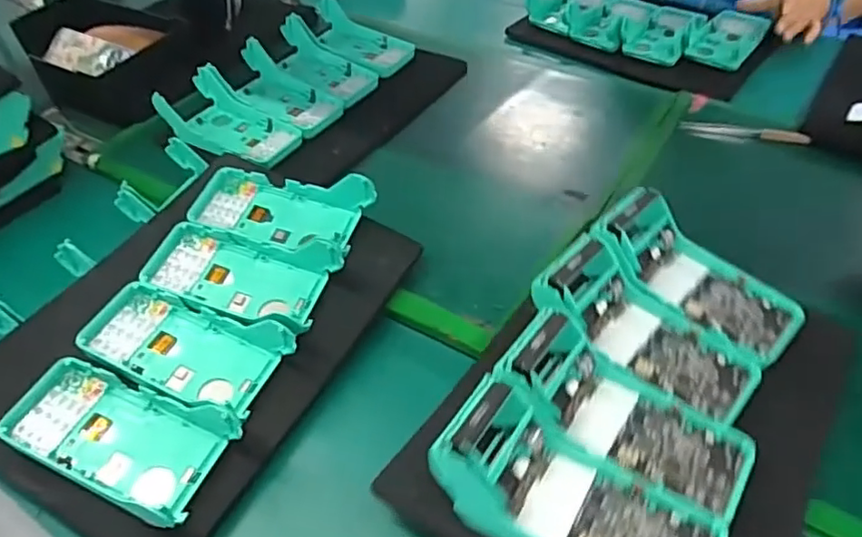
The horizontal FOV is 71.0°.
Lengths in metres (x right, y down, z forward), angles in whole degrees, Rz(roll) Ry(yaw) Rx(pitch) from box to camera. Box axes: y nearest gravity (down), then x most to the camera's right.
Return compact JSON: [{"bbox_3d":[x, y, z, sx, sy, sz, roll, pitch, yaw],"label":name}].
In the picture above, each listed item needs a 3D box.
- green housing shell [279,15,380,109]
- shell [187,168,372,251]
[{"bbox_3d":[-0.146,-0.281,0.815,0.071,0.047,0.176,-36,53,-28],"label":"green housing shell"},{"bbox_3d":[-0.144,-0.061,0.572,0.175,0.057,0.078,10,66,7],"label":"shell"}]

